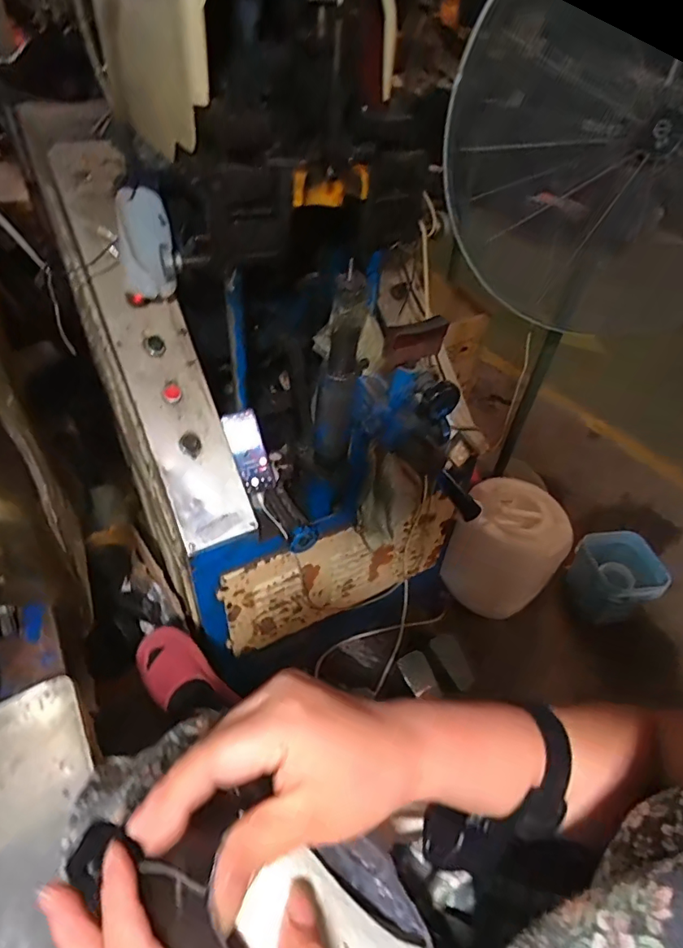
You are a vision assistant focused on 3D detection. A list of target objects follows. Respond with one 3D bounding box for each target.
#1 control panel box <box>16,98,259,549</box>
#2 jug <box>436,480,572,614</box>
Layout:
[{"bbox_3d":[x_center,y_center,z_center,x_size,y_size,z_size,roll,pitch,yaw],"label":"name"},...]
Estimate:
[{"bbox_3d":[-0.348,-0.250,0.861,0.147,0.113,0.785,-22,90,-25],"label":"control panel box"},{"bbox_3d":[0.479,0.217,1.481,0.302,0.297,0.264,19,45,15],"label":"jug"}]

